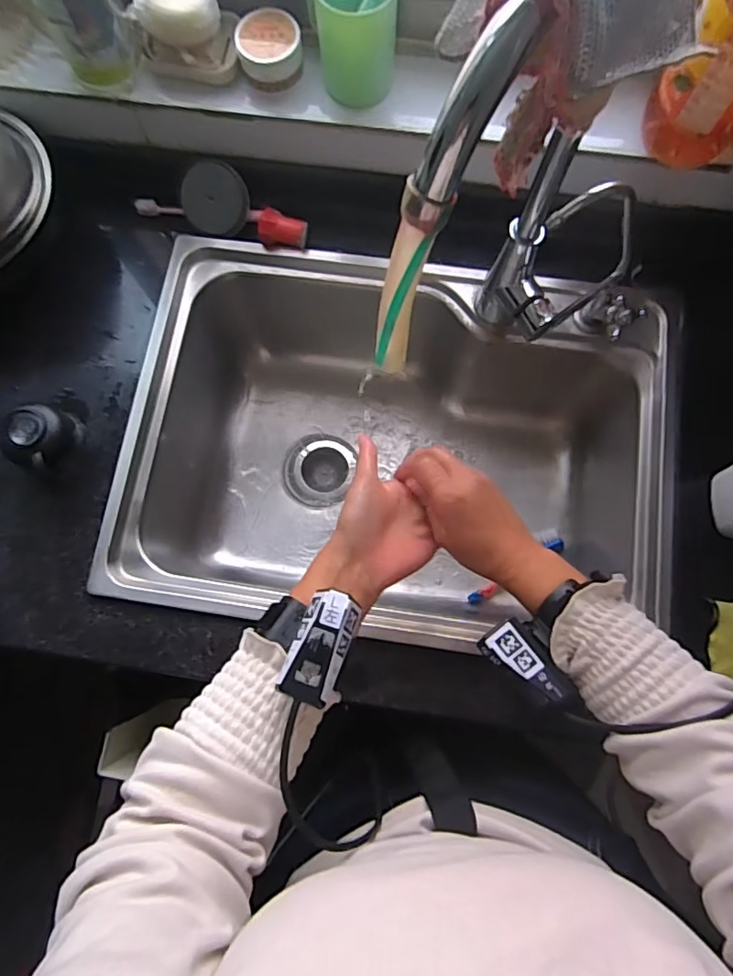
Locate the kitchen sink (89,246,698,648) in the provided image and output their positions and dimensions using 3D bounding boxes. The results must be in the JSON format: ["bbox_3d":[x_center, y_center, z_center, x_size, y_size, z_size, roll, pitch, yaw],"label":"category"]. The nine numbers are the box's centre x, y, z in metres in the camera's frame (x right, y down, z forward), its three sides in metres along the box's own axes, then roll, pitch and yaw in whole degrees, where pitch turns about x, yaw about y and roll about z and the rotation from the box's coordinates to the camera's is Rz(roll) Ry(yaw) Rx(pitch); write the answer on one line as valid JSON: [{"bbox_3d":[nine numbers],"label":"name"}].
[{"bbox_3d":[0.034,-0.048,0.724,0.622,0.232,0.440,5,76,2],"label":"kitchen sink"}]

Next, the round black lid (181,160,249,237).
[{"bbox_3d":[-0.183,-0.350,0.659,0.079,0.078,0.019,0,32,-5],"label":"round black lid"}]

